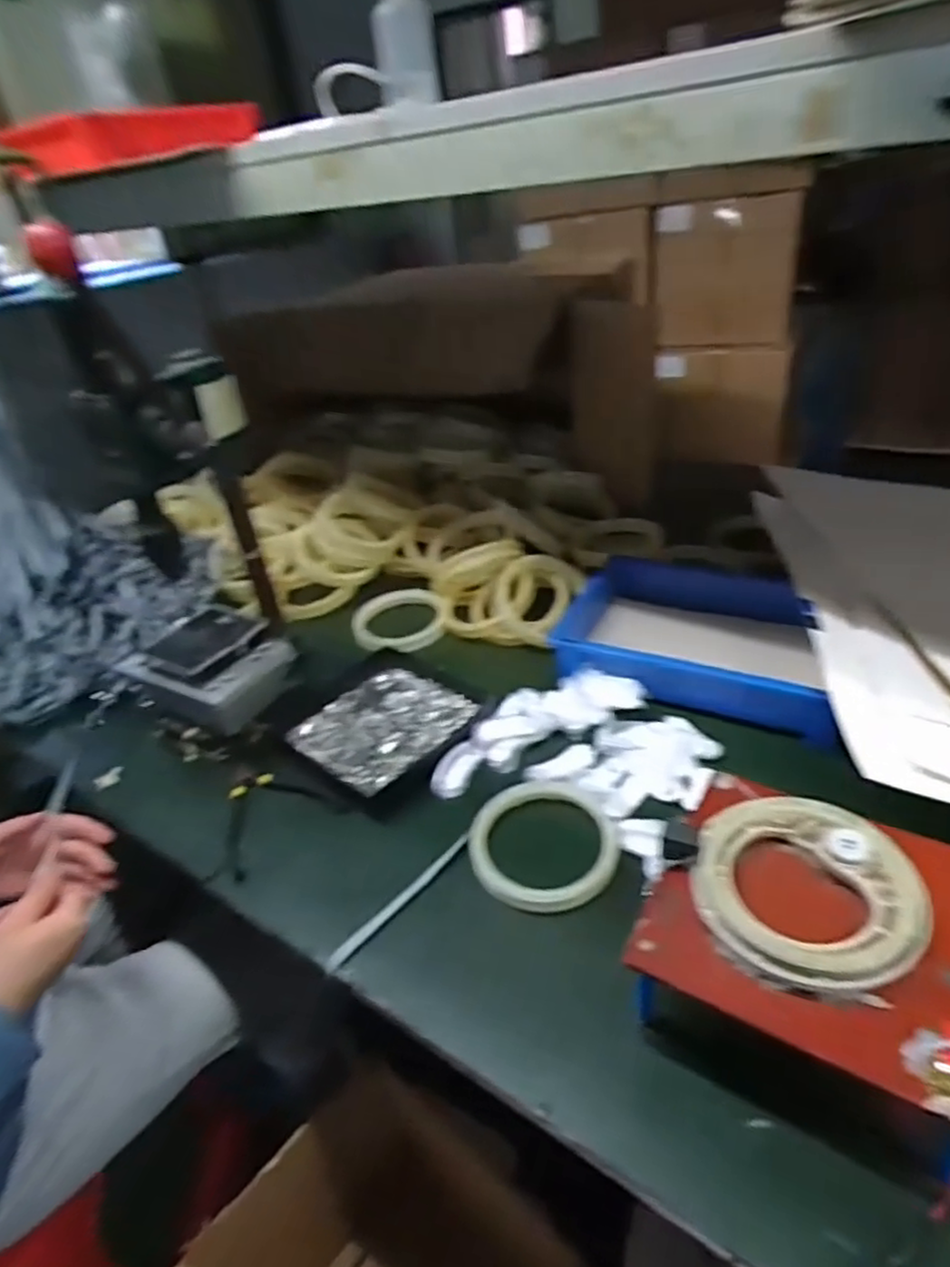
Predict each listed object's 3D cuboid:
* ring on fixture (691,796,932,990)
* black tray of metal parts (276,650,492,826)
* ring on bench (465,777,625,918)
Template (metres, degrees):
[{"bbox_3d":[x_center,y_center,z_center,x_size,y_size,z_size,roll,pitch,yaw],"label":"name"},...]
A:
[{"bbox_3d":[0.211,0.159,0.451,0.132,0.017,0.125,7,36,20],"label":"ring on fixture"},{"bbox_3d":[-0.096,0.089,0.773,0.205,0.029,0.192,-33,41,-33],"label":"black tray of metal parts"},{"bbox_3d":[0.061,0.180,0.619,0.127,0.019,0.123,-5,34,4],"label":"ring on bench"}]

